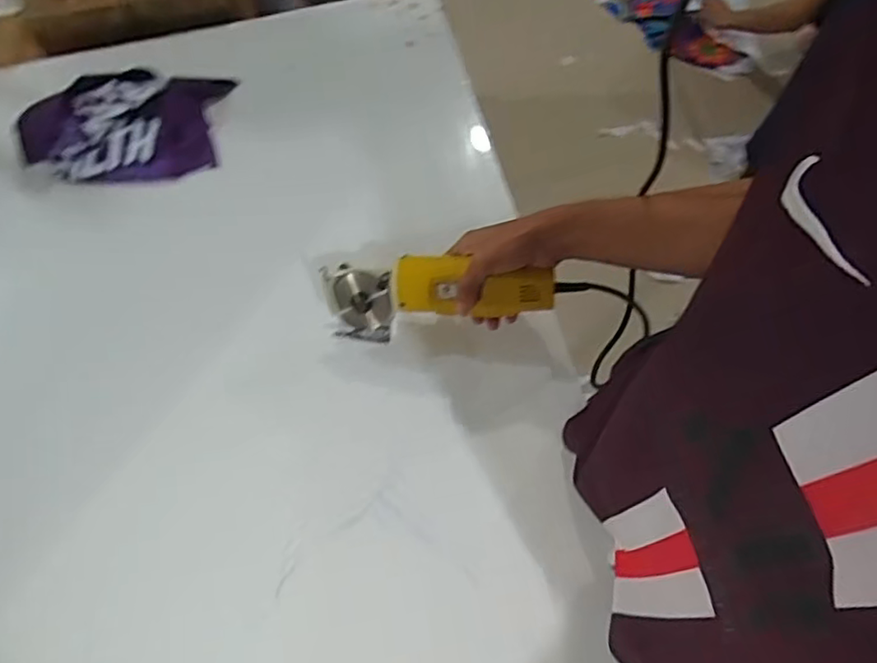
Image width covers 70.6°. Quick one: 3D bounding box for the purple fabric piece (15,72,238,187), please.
[{"bbox_3d":[-0.427,-0.289,0.839,0.240,0.032,0.180,-3,64,1],"label":"purple fabric piece"}]

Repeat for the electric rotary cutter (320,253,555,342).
[{"bbox_3d":[0.000,-0.038,0.660,0.241,0.062,0.071,-3,63,12],"label":"electric rotary cutter"}]

